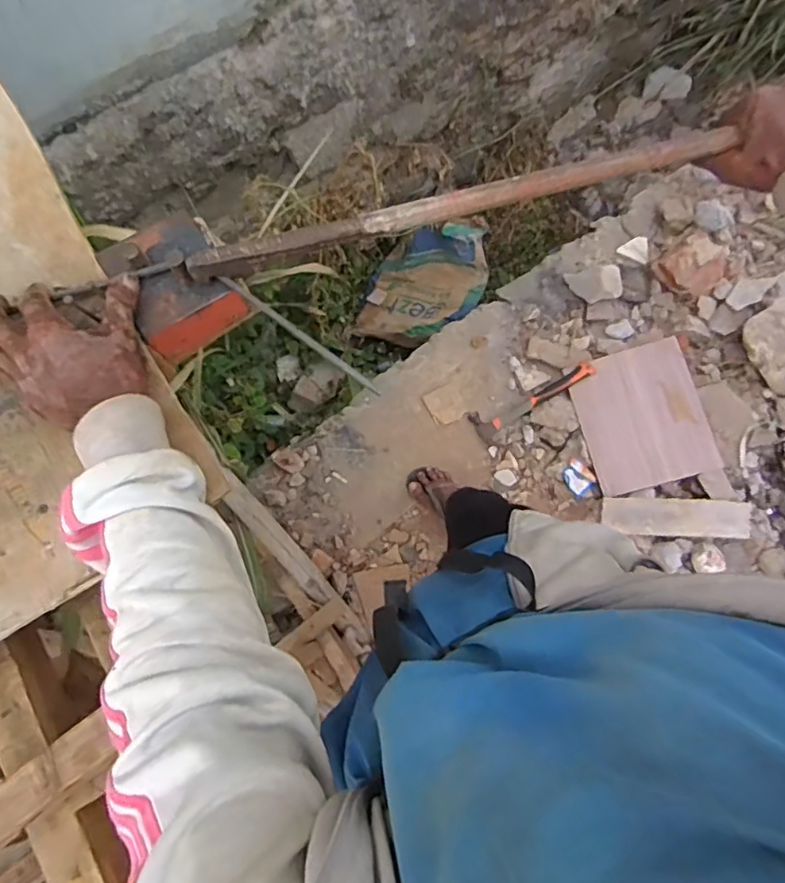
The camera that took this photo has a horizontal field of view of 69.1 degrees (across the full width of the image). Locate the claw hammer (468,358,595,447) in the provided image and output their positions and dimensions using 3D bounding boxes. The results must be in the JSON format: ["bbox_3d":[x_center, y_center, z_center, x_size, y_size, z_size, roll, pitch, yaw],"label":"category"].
[{"bbox_3d":[0.368,-0.111,1.498,0.335,0.029,0.097,-31,77,9],"label":"claw hammer"}]

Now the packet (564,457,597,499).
[{"bbox_3d":[0.480,0.094,1.464,0.066,0.021,0.095,-30,77,-8],"label":"packet"}]

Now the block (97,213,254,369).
[{"bbox_3d":[-0.198,-0.145,0.513,0.088,0.068,0.101,-33,78,-8],"label":"block"}]

